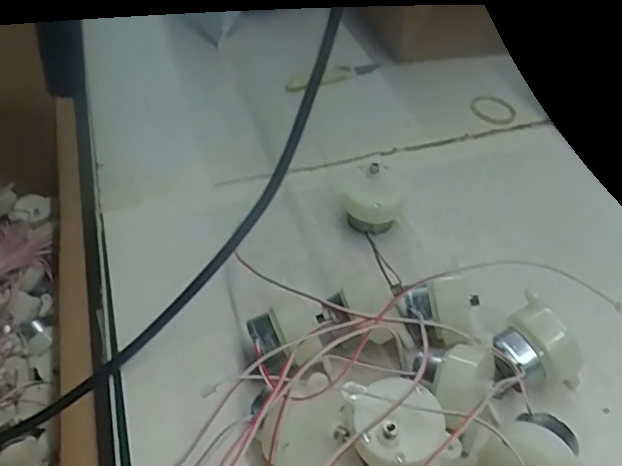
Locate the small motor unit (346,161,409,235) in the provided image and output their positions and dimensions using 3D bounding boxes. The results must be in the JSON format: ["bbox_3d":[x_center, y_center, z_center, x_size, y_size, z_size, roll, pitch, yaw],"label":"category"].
[{"bbox_3d":[0.034,-0.017,0.308,0.029,0.030,0.030,1,44,-1],"label":"small motor unit"}]

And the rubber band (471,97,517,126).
[{"bbox_3d":[0.121,-0.083,0.396,0.031,0.004,0.028,25,49,22],"label":"rubber band"}]

